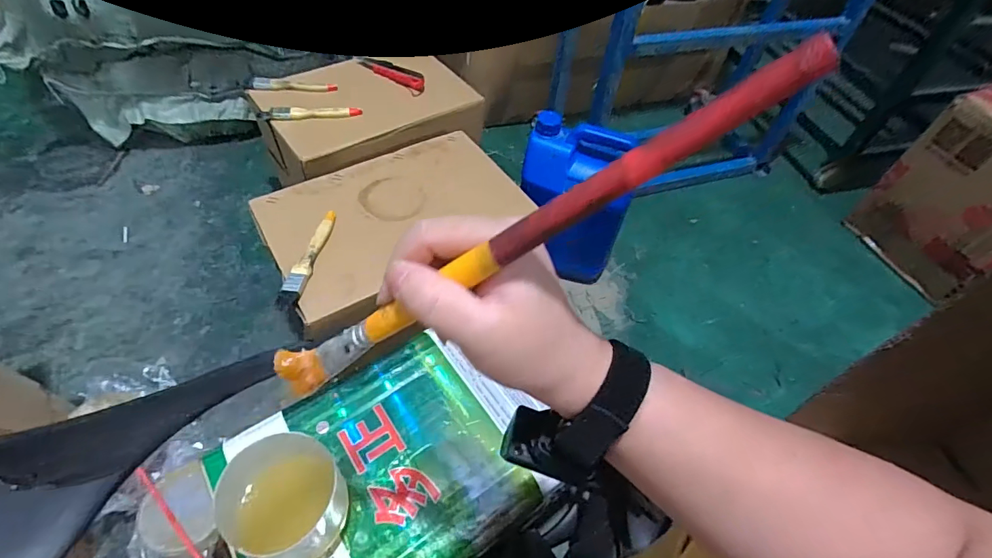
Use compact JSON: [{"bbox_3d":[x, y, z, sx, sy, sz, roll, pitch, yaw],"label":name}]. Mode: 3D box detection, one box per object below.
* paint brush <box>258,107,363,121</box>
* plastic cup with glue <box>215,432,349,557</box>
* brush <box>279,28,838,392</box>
[{"bbox_3d":[-0.318,-0.282,0.780,0.171,0.019,0.022,-3,53,-7],"label":"paint brush"},{"bbox_3d":[-0.177,0.192,0.392,0.083,0.093,0.093,27,55,15],"label":"plastic cup with glue"},{"bbox_3d":[-0.010,-0.007,0.200,0.280,0.018,0.016,-30,47,28],"label":"brush"}]

